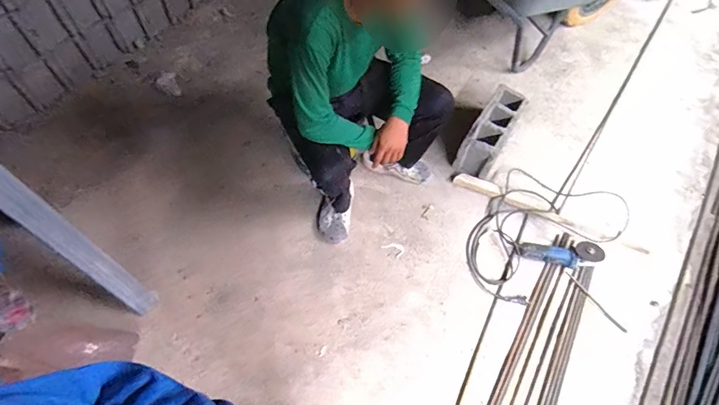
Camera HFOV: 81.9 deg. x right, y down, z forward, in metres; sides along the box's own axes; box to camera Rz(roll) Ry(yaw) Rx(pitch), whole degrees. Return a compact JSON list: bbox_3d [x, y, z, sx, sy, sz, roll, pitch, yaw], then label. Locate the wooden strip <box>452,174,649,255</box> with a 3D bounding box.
[{"bbox_3d":[0.735,0.035,1.620,0.747,0.031,0.056,22,61,10],"label":"wooden strip"}]

